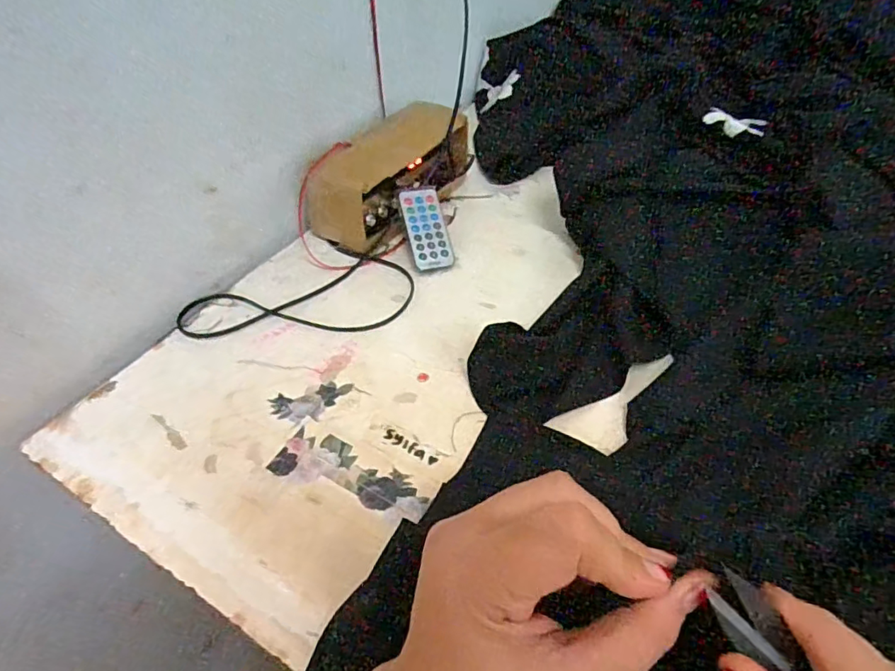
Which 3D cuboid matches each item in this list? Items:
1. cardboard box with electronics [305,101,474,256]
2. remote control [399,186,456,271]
[{"bbox_3d":[-0.054,-0.166,0.559,0.071,0.087,0.197,32,55,28],"label":"cardboard box with electronics"},{"bbox_3d":[-0.019,-0.106,0.532,0.043,0.006,0.086,-10,78,-14],"label":"remote control"}]

